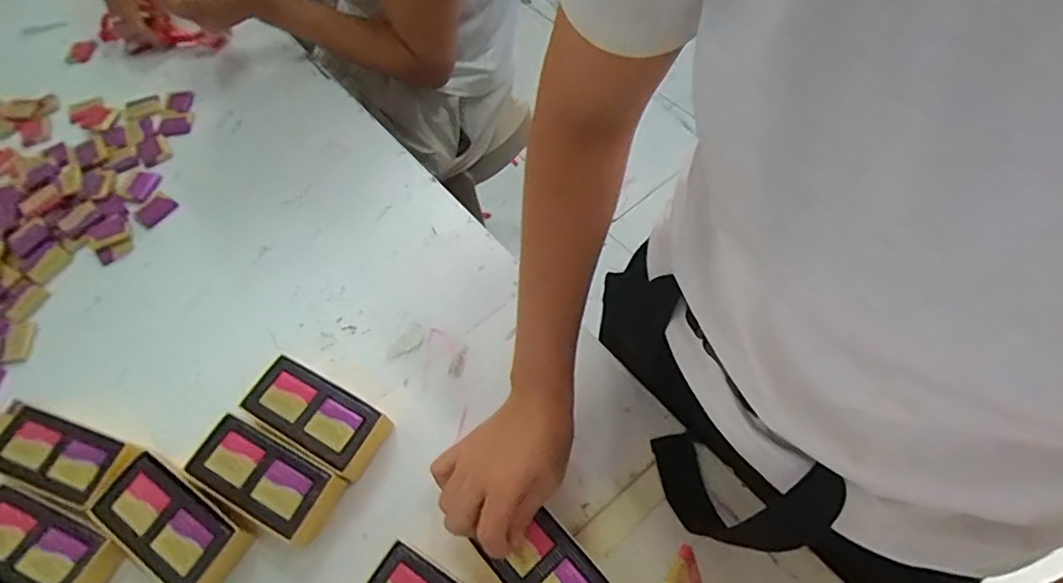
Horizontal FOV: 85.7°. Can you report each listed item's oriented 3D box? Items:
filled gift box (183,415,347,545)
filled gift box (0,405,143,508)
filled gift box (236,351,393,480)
[{"bbox_3d":[-0.210,0.148,0.456,0.115,0.035,0.055,24,63,17],"label":"filled gift box"},{"bbox_3d":[-0.384,0.137,0.471,0.130,0.033,0.052,14,61,12],"label":"filled gift box"},{"bbox_3d":[-0.179,0.104,0.477,0.118,0.032,0.056,25,63,17],"label":"filled gift box"}]

